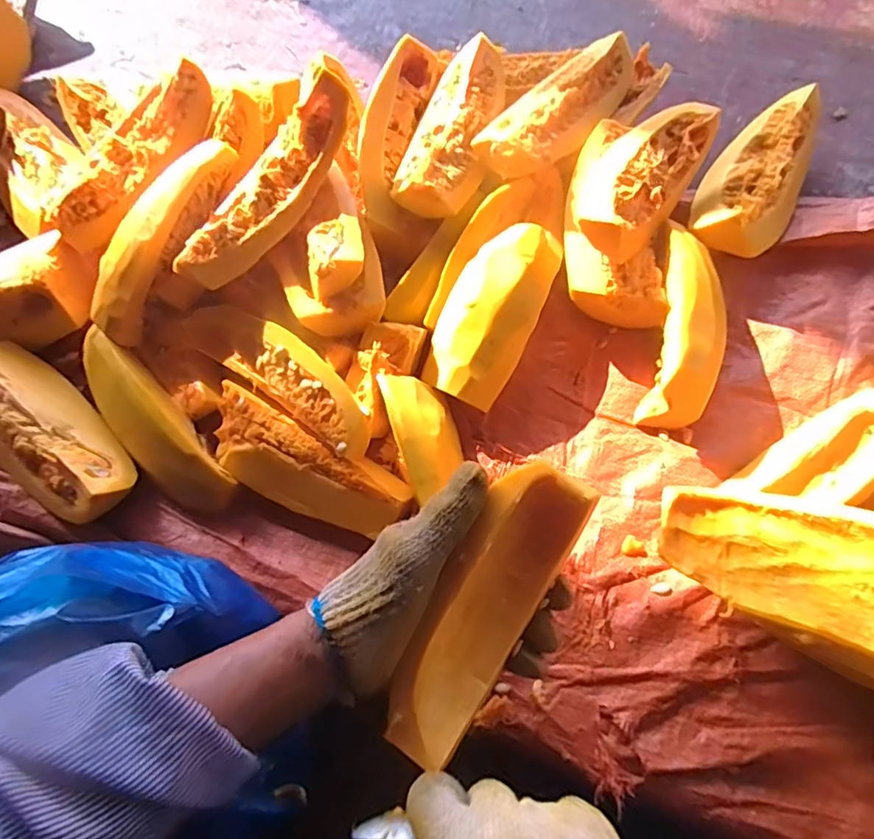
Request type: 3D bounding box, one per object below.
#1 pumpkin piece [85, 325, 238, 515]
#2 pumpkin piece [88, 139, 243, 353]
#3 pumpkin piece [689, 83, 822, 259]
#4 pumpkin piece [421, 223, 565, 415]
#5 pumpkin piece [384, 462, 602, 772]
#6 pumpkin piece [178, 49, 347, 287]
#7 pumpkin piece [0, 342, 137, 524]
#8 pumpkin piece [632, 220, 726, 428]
[{"bbox_3d":[-0.240,0.002,0.468,0.049,0.050,0.183,-41,69,-13],"label":"pumpkin piece"},{"bbox_3d":[-0.237,-0.156,0.480,0.048,0.047,0.189,35,94,18],"label":"pumpkin piece"},{"bbox_3d":[0.285,-0.214,0.506,0.081,0.055,0.209,29,71,16],"label":"pumpkin piece"},{"bbox_3d":[0.045,-0.090,0.456,0.071,0.038,0.156,25,83,15],"label":"pumpkin piece"},{"bbox_3d":[0.029,0.110,0.332,0.052,0.041,0.177,29,86,16],"label":"pumpkin piece"},{"bbox_3d":[-0.133,-0.187,0.454,0.051,0.044,0.196,35,89,18],"label":"pumpkin piece"},{"bbox_3d":[-0.331,0.012,0.471,0.188,0.043,0.080,38,74,19],"label":"pumpkin piece"},{"bbox_3d":[0.192,-0.074,0.431,0.047,0.057,0.159,8,86,7],"label":"pumpkin piece"}]

